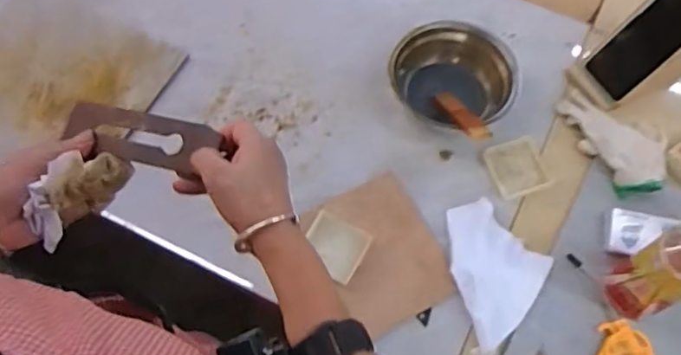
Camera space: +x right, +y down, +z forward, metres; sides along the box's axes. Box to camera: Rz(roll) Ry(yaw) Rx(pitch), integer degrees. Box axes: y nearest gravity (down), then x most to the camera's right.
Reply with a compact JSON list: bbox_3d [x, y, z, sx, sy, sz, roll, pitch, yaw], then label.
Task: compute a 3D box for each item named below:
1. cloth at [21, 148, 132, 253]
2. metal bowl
[{"bbox_3d":[-0.222,0.014,0.508,0.091,0.063,0.029,-39,71,-18],"label":"cloth"},{"bbox_3d":[0.152,-0.134,0.823,0.146,0.079,0.165,-29,69,-15],"label":"metal bowl"}]

